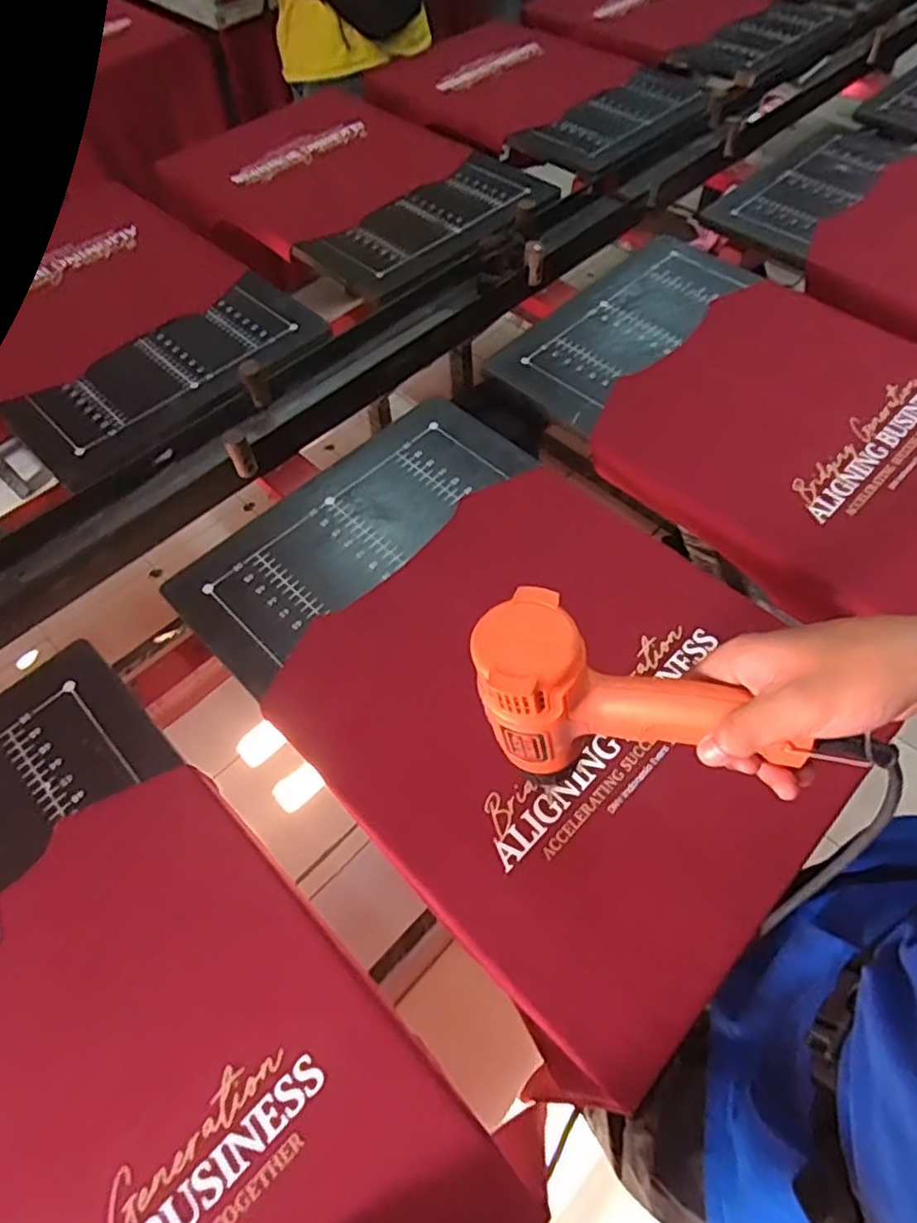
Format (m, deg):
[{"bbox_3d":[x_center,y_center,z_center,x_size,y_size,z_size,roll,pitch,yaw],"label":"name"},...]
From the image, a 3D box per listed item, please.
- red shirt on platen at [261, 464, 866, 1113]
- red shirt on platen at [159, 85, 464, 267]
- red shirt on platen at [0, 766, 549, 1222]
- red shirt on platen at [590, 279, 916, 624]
[{"bbox_3d":[0.091,0.078,0.557,0.425,0.023,0.401,39,67,22],"label":"red shirt on platen"},{"bbox_3d":[-0.243,-0.793,1.121,0.487,0.059,0.460,38,69,23],"label":"red shirt on platen"},{"bbox_3d":[-0.237,0.366,0.402,0.417,0.032,0.405,39,68,22],"label":"red shirt on platen"},{"bbox_3d":[0.429,-0.207,0.733,0.442,0.047,0.415,36,66,21],"label":"red shirt on platen"}]

